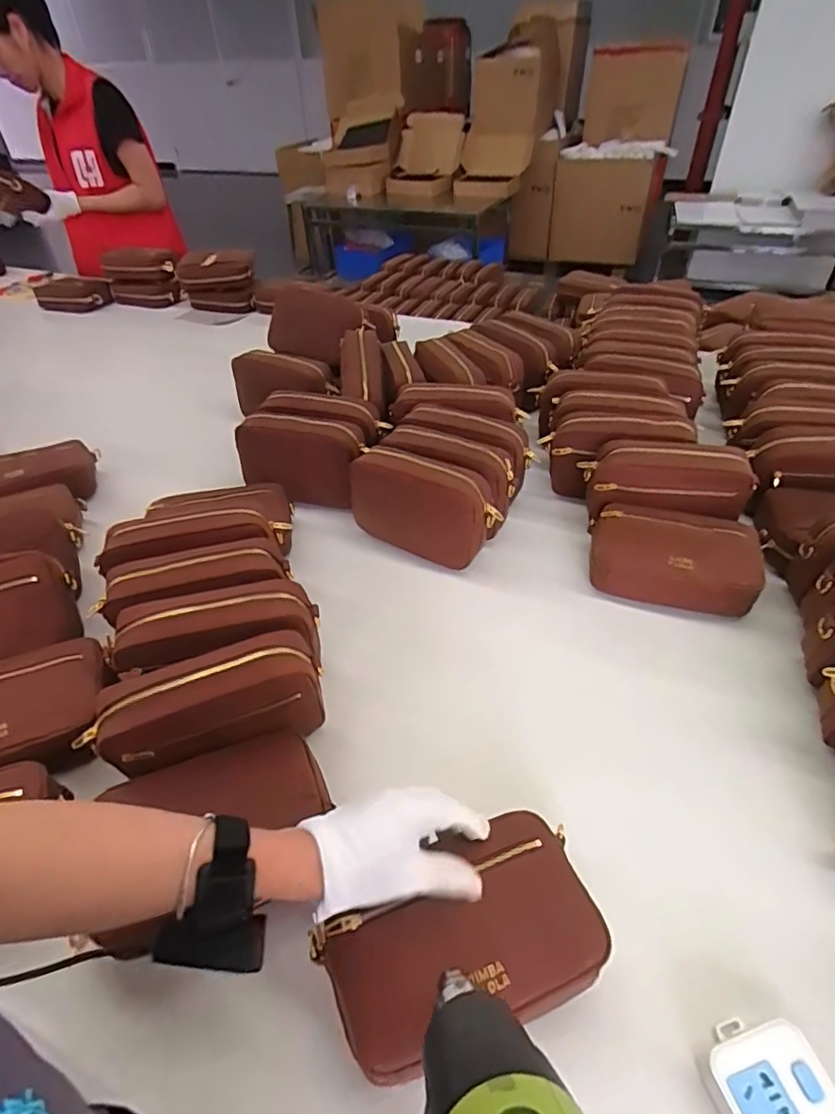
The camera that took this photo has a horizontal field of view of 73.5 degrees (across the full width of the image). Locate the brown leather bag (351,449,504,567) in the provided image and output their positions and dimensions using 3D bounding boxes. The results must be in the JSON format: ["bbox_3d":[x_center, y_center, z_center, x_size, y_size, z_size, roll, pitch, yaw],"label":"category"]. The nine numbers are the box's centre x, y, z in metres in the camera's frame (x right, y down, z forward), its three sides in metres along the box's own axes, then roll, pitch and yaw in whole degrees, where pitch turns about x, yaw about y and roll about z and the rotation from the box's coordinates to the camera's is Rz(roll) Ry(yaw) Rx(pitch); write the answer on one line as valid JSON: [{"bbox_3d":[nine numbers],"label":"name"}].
[{"bbox_3d":[0.006,-0.063,0.747,0.203,0.127,0.069,16,46,19],"label":"brown leather bag"}]

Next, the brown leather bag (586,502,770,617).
[{"bbox_3d":[0.317,-0.003,0.698,0.197,0.070,0.134,10,73,19],"label":"brown leather bag"}]

